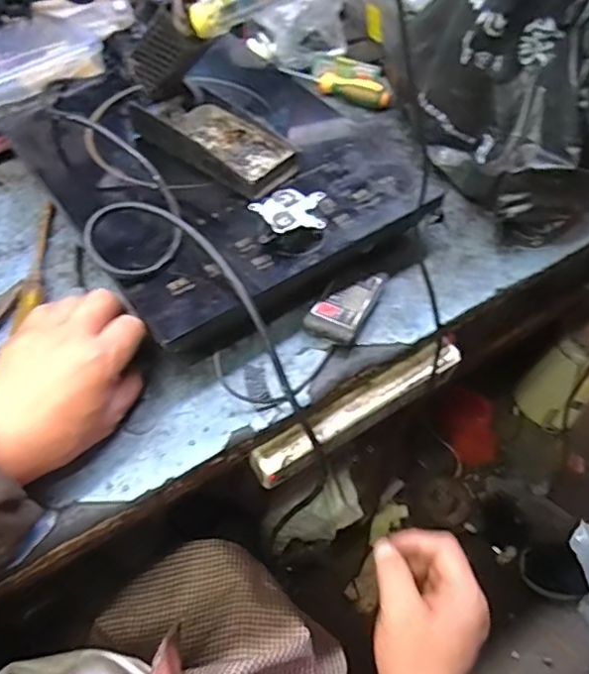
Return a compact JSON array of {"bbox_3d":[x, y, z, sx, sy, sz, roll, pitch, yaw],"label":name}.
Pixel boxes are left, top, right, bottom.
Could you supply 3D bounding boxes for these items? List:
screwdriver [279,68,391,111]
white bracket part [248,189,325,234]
[{"bbox_3d":[0.048,-0.329,0.727,0.159,0.025,0.025,25,56,16],"label":"screwdriver"},{"bbox_3d":[-0.004,-0.106,0.468,0.062,0.008,0.047,-10,54,-9],"label":"white bracket part"}]

